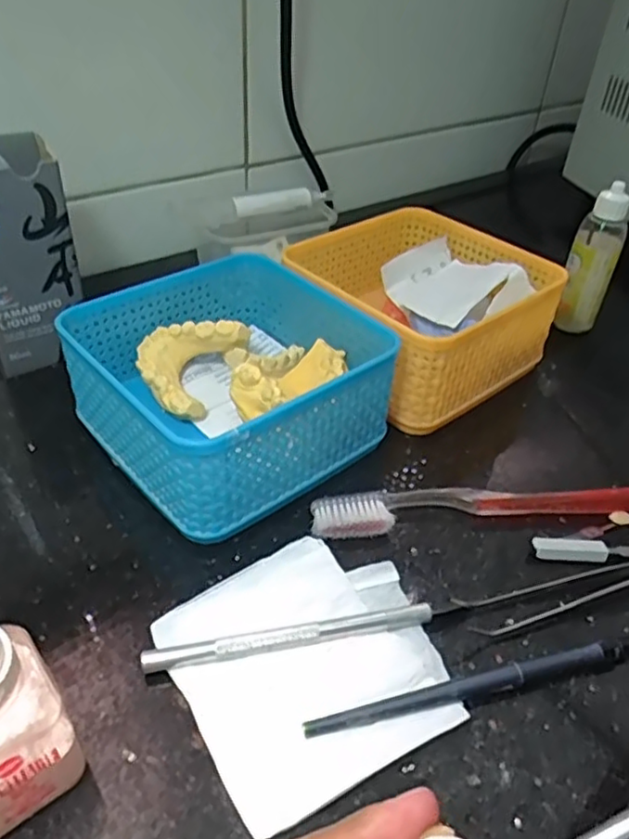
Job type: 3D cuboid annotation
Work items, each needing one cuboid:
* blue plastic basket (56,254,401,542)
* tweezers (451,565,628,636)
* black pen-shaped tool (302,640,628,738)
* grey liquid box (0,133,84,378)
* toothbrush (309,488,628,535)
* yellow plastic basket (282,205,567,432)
[{"bbox_3d":[-0.044,-0.019,0.336,0.129,0.066,0.129,-27,48,-33],"label":"blue plastic basket"},{"bbox_3d":[0.128,0.070,0.283,0.131,0.010,0.019,-8,40,-15],"label":"tweezers"},{"bbox_3d":[0.076,0.098,0.246,0.162,0.009,0.008,-7,40,-13],"label":"black pen-shaped tool"},{"bbox_3d":[-0.171,-0.094,0.376,0.058,0.123,0.056,-15,42,-23],"label":"grey liquid box"},{"bbox_3d":[0.092,0.040,0.314,0.186,0.012,0.021,-2,39,-7],"label":"toothbrush"},{"bbox_3d":[0.061,-0.067,0.405,0.131,0.073,0.131,-26,47,-32],"label":"yellow plastic basket"}]

